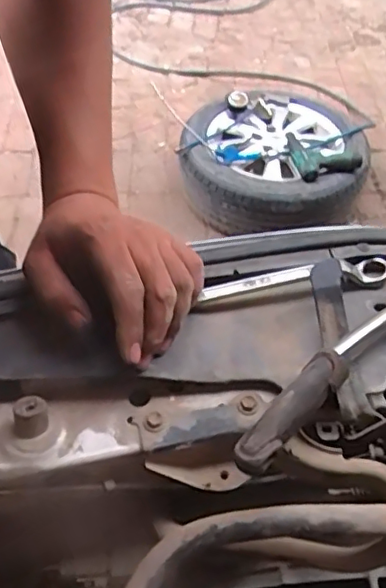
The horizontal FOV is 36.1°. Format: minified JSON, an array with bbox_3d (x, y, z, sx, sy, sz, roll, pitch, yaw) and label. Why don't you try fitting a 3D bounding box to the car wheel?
[{"bbox_3d":[0.232,-0.408,1.792,0.543,0.215,0.505,0,50,-1],"label":"car wheel"}]

